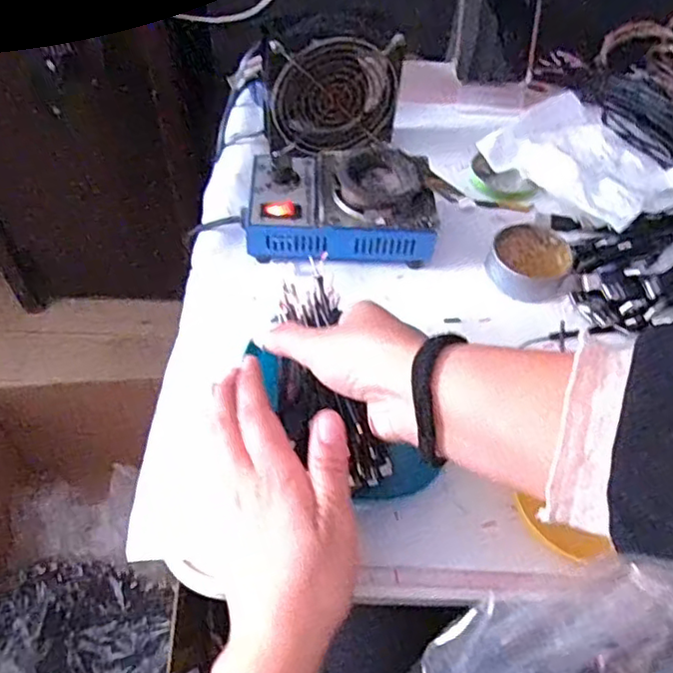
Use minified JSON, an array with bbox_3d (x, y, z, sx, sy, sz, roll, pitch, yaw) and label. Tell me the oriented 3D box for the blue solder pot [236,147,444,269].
[{"bbox_3d":[0.003,-0.110,0.522,0.149,0.058,0.098,0,54,-3],"label":"blue solder pot"}]

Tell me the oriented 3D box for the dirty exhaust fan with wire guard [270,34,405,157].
[{"bbox_3d":[-0.001,-0.213,0.561,0.111,0.100,0.026,-8,40,-10],"label":"dirty exhaust fan with wire guard"}]

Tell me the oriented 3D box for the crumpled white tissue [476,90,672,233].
[{"bbox_3d":[0.246,-0.169,0.591,0.163,0.033,0.153,-33,62,-24],"label":"crumpled white tissue"}]

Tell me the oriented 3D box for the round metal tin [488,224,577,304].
[{"bbox_3d":[0.161,-0.059,0.517,0.069,0.024,0.064,2,54,-2],"label":"round metal tin"}]

